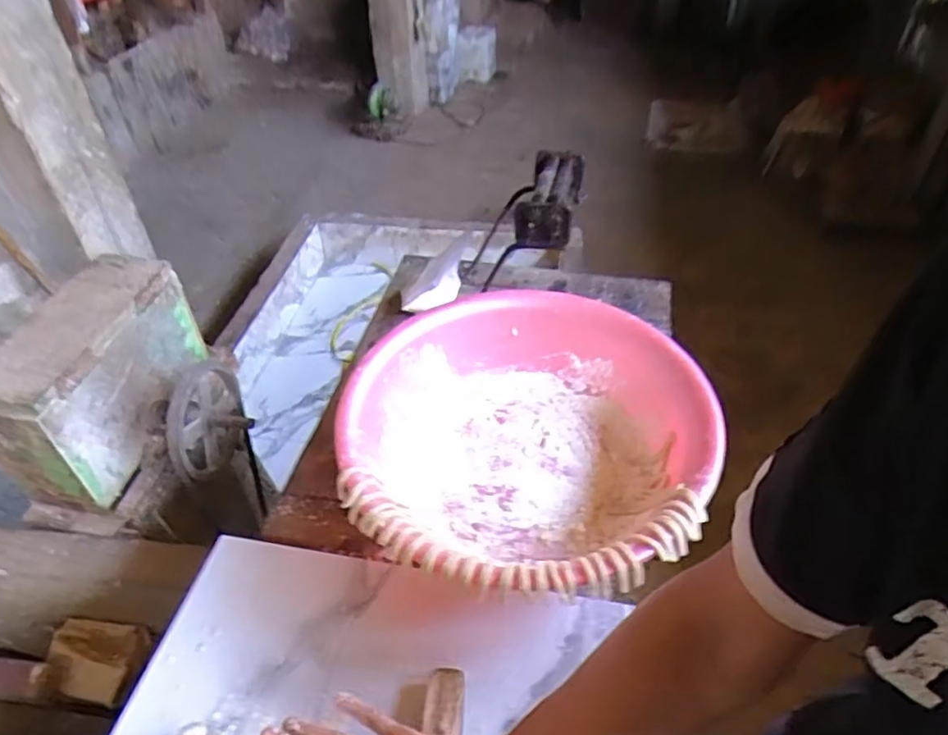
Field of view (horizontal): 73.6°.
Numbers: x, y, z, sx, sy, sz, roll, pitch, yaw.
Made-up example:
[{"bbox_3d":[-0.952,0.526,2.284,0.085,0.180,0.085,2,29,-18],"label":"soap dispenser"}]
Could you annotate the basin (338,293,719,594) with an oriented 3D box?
[{"bbox_3d":[0.056,0.087,0.754,0.392,0.123,0.413,-1,41,1],"label":"basin"}]

